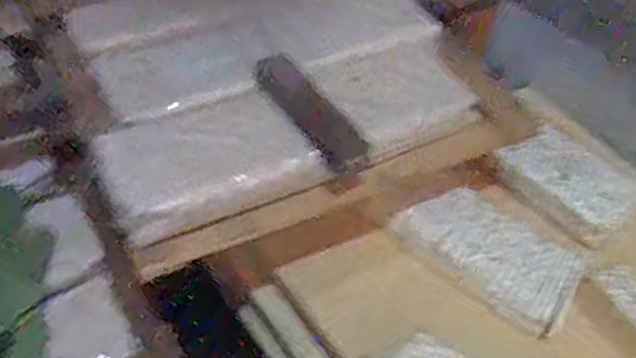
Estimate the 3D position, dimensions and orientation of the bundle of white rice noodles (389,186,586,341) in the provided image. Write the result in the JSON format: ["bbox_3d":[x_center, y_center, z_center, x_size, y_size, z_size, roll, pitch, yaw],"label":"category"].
[{"bbox_3d":[0.157,0.066,0.593,0.162,0.022,0.086,34,52,27],"label":"bundle of white rice noodles"}]

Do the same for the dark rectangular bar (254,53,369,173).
[{"bbox_3d":[-0.009,-0.054,0.511,0.027,0.025,0.112,-35,77,-33],"label":"dark rectangular bar"}]

